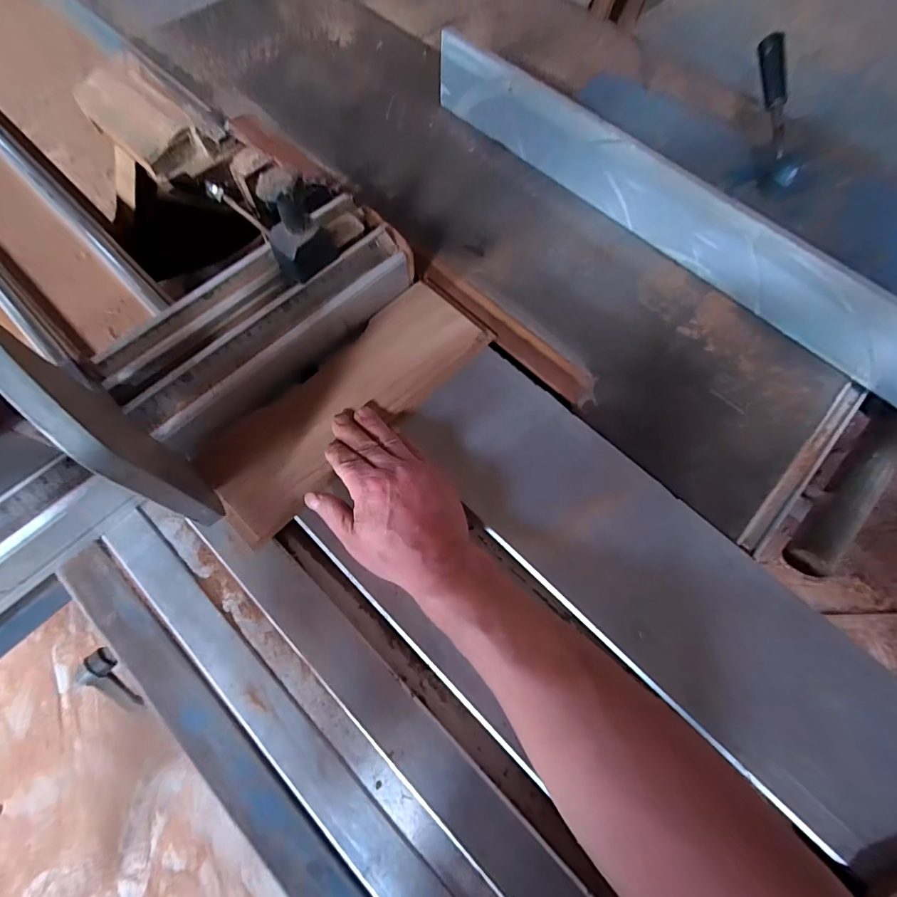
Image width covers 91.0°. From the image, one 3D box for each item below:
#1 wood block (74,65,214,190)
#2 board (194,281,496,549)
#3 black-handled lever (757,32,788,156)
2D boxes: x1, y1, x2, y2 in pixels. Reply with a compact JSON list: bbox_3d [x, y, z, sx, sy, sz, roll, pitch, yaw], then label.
[{"bbox_3d":[-0.421,-0.446,0.601,0.198,0.045,0.089,42,74,11],"label":"wood block"},{"bbox_3d":[-0.091,-0.048,0.413,0.098,0.014,0.286,43,73,13],"label":"board"},{"bbox_3d":[0.331,-0.357,0.445,0.023,0.017,0.115,-9,95,-4],"label":"black-handled lever"}]

